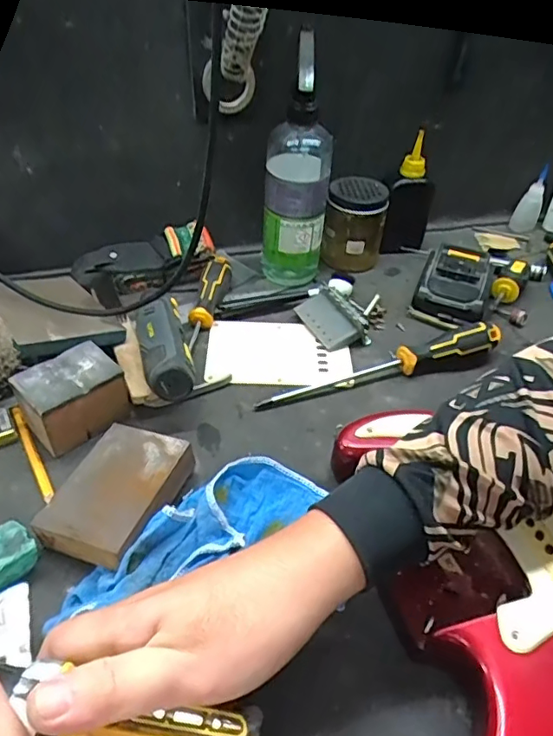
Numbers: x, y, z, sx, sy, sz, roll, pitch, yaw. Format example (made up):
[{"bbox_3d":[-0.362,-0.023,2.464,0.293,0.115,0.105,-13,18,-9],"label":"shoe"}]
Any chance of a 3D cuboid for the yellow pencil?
[{"bbox_3d":[-0.195,0.067,0.438,0.009,0.008,0.098,-20,49,-27],"label":"yellow pencil"}]

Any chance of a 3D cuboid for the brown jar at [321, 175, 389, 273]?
[{"bbox_3d":[0.094,-0.170,0.654,0.064,0.096,0.068,4,42,-4],"label":"brown jar"}]

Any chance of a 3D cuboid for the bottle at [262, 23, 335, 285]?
[{"bbox_3d":[0.023,-0.200,0.571,0.066,0.234,0.060,7,42,-1],"label":"bottle"}]

